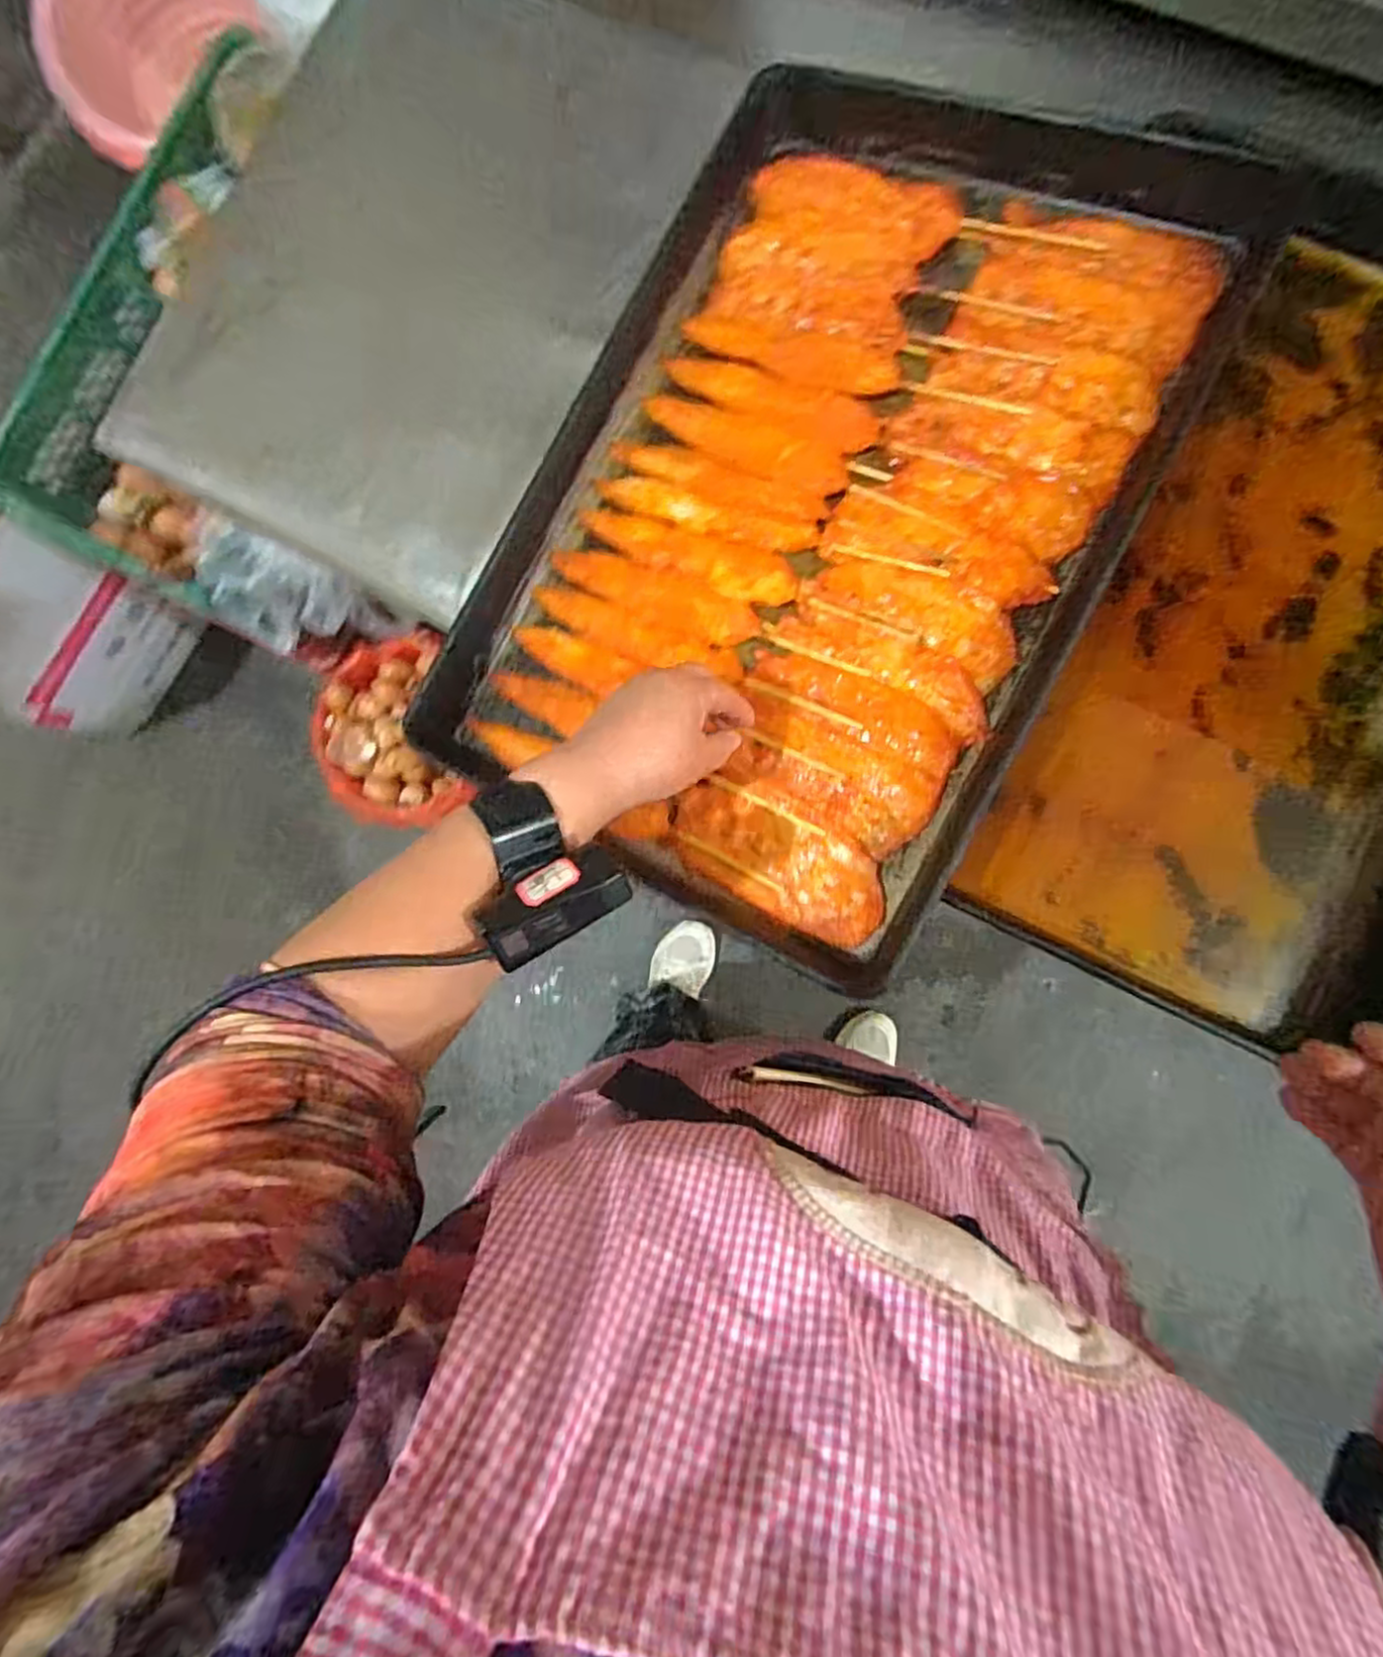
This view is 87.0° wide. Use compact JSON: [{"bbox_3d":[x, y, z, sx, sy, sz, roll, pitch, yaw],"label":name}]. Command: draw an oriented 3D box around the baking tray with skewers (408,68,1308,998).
[{"bbox_3d":[0.095,-0.257,0.535,0.417,0.037,0.634,28,89,15],"label":"baking tray with skewers"}]

